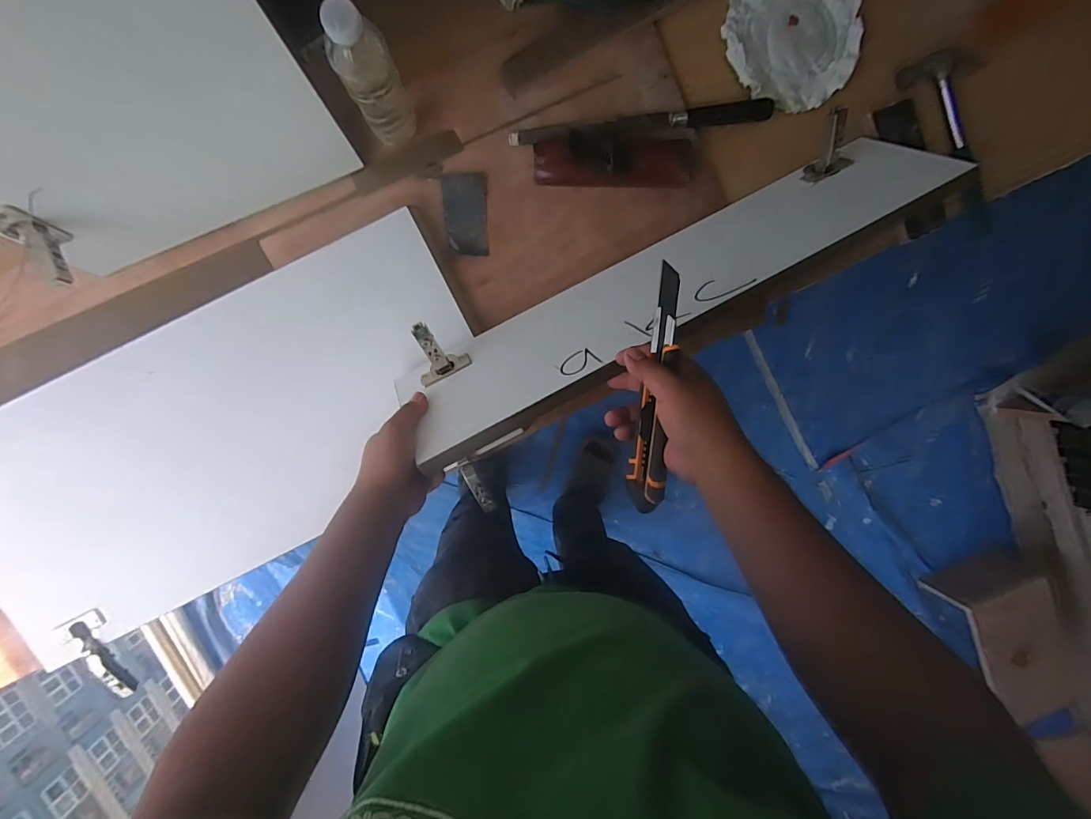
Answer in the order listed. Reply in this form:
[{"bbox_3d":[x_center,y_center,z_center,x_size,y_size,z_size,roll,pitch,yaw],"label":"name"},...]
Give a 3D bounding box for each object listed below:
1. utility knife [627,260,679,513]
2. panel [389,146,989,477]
[{"bbox_3d":[0.103,-0.013,0.427,0.028,0.032,0.224,3,104,-4],"label":"utility knife"},{"bbox_3d":[0.139,-0.137,0.529,0.633,0.174,0.026,-29,138,-4],"label":"panel"}]

